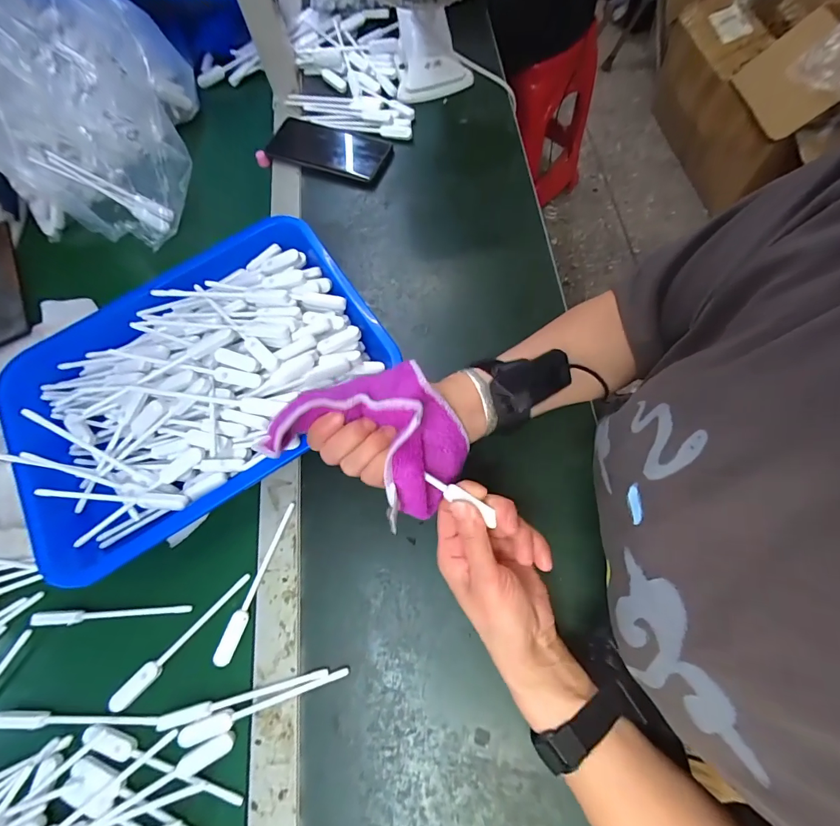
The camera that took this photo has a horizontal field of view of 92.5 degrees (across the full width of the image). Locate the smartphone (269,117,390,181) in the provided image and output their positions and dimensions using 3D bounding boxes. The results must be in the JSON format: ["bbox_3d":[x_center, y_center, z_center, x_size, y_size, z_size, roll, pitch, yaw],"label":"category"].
[{"bbox_3d":[-0.123,-0.361,0.546,0.167,0.015,0.083,18,73,11],"label":"smartphone"}]

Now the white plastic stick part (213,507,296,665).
[{"bbox_3d":[-0.149,0.153,0.370,0.016,0.005,0.143,18,72,9],"label":"white plastic stick part"}]

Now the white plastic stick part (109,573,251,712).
[{"bbox_3d":[-0.210,0.203,0.358,0.142,0.008,0.016,-44,74,-12],"label":"white plastic stick part"}]

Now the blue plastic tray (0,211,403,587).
[{"bbox_3d":[-0.231,-0.037,0.413,0.364,0.065,0.274,-33,72,-9],"label":"blue plastic tray"}]

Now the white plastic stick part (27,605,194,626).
[{"bbox_3d":[-0.282,0.185,0.368,0.142,0.009,0.011,-3,70,2],"label":"white plastic stick part"}]

